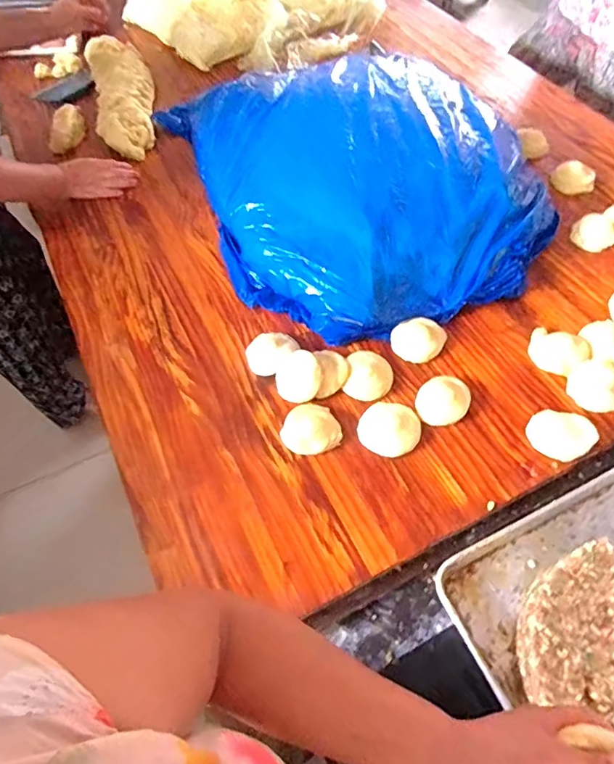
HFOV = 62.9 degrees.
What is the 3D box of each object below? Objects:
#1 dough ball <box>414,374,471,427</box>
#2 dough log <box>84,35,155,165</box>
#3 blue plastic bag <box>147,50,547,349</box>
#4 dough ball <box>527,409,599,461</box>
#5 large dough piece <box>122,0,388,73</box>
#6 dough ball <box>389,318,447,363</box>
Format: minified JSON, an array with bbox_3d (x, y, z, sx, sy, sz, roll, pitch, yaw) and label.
[{"bbox_3d":[0.204,0.027,0.745,0.080,0.040,0.066,-22,60,-9],"label":"dough ball"},{"bbox_3d":[-0.447,-0.712,1.207,0.146,0.092,0.487,-17,60,-6],"label":"dough log"},{"bbox_3d":[0.087,-0.422,0.975,0.626,0.122,0.735,-15,59,-5],"label":"blue plastic bag"},{"bbox_3d":[0.358,0.072,0.709,0.073,0.034,0.083,-37,64,-17],"label":"dough ball"},{"bbox_3d":[-0.116,-1.081,1.396,0.684,0.124,0.536,-28,61,-12],"label":"large dough piece"},{"bbox_3d":[0.184,-0.071,0.812,0.087,0.039,0.067,-29,61,-13],"label":"dough ball"}]

